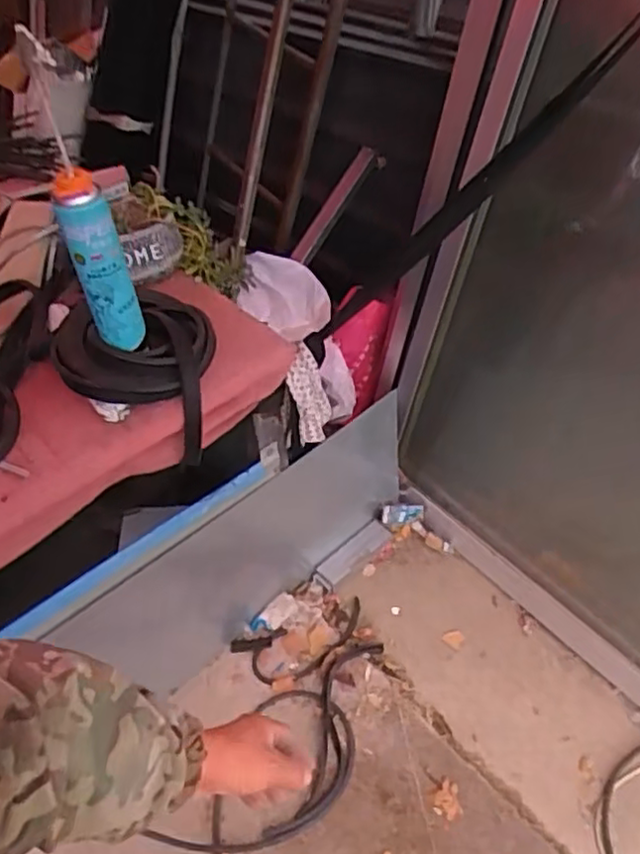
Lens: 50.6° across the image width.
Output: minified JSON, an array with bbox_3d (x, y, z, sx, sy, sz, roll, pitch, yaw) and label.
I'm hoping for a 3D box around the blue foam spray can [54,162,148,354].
[{"bbox_3d":[-0.294,-0.212,0.906,0.075,0.249,0.059,-11,38,-12],"label":"blue foam spray can"}]

